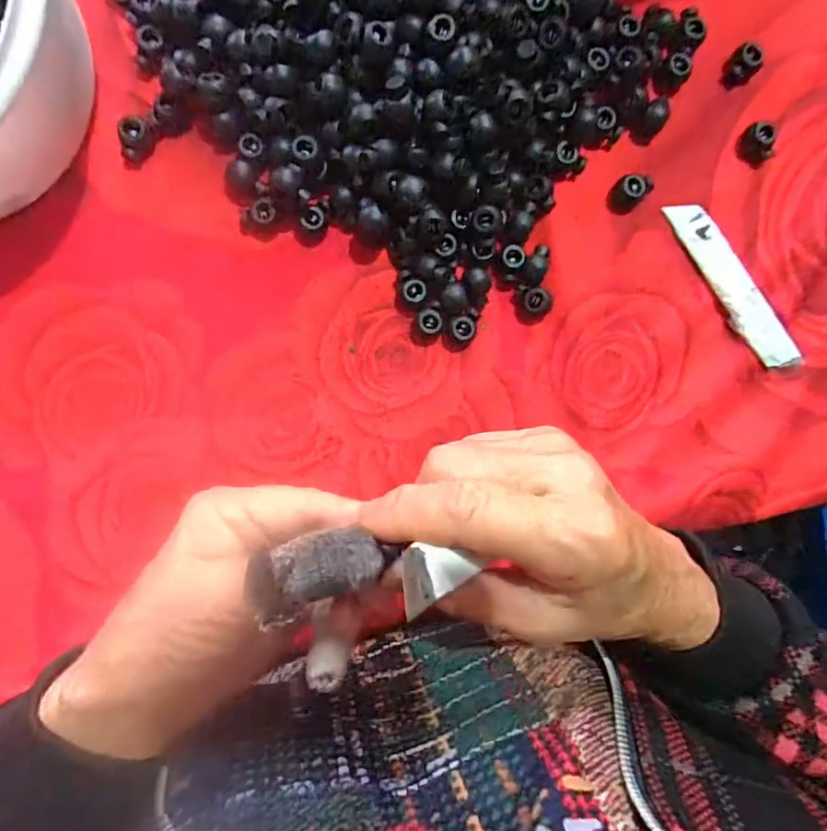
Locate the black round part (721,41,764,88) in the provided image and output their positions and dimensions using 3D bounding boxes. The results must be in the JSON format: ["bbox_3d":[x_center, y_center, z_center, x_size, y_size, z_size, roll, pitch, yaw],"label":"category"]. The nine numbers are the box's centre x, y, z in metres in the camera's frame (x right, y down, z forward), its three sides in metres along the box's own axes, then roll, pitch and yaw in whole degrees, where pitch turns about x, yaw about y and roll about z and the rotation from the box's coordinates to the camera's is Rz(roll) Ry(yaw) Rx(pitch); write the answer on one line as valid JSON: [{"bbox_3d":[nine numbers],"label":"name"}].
[{"bbox_3d":[0.170,-0.180,0.277,0.015,0.007,0.021,44,88,-5],"label":"black round part"}]

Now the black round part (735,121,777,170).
[{"bbox_3d":[0.180,-0.141,0.280,0.016,0.010,0.020,-41,95,-2],"label":"black round part"}]

